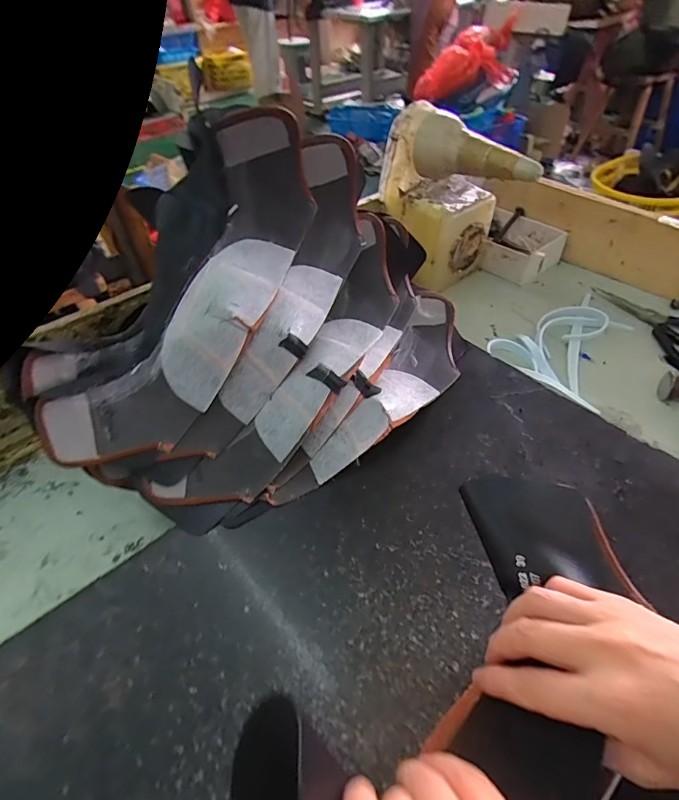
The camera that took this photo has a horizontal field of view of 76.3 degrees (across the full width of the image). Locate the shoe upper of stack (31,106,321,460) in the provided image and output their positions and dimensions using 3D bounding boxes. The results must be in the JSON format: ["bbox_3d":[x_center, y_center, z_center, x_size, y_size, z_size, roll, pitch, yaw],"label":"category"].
[{"bbox_3d":[-0.110,-0.069,0.328,0.055,0.098,0.280,34,92,31],"label":"shoe upper of stack"}]

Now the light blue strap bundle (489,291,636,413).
[{"bbox_3d":[0.284,-0.064,0.502,0.185,0.018,0.129,-27,49,-21],"label":"light blue strap bundle"}]

